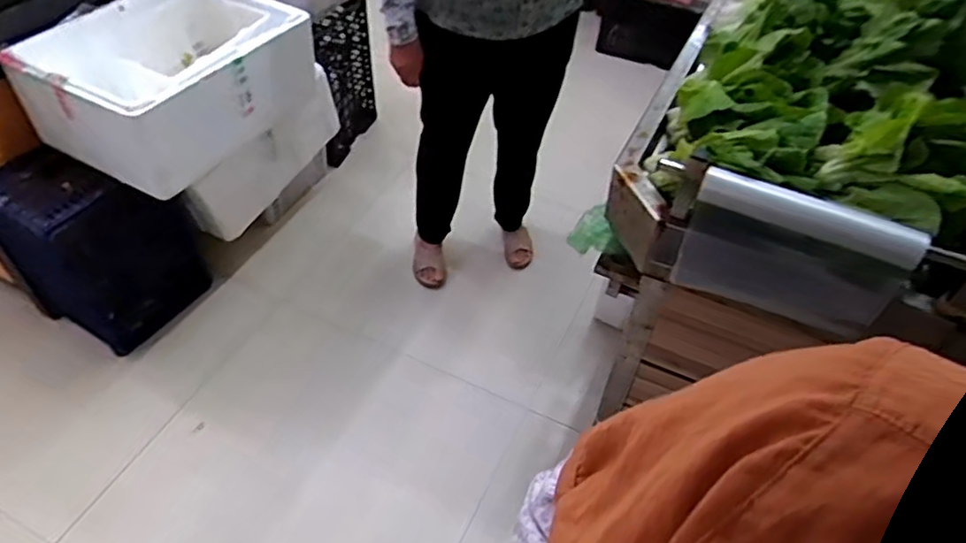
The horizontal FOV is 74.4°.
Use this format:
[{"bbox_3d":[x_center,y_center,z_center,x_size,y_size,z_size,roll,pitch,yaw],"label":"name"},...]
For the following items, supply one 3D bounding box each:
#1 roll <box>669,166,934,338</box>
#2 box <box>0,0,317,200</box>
[{"bbox_3d":[0.445,-0.021,0.928,0.289,0.182,0.063,20,49,15],"label":"roll"},{"bbox_3d":[-0.751,-0.478,1.587,0.405,0.257,0.572,24,51,18],"label":"box"}]

